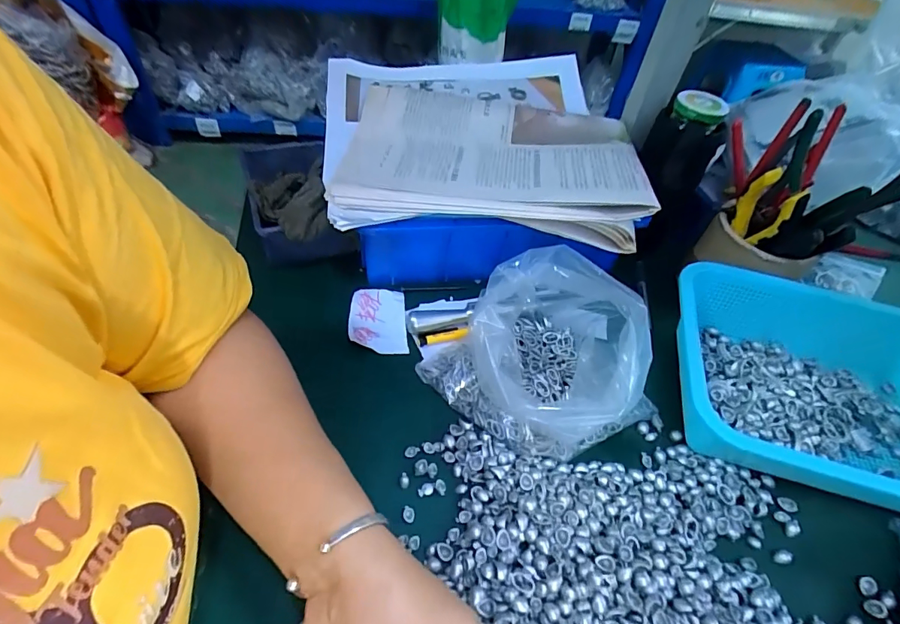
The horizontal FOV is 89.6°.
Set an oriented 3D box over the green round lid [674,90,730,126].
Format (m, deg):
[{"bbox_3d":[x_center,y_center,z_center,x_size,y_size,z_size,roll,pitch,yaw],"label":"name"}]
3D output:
[{"bbox_3d":[0.239,-0.195,0.431,0.046,0.014,0.041,29,53,18],"label":"green round lid"}]

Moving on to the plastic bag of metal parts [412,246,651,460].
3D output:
[{"bbox_3d":[0.086,0.028,0.371,0.169,0.094,0.149,-28,57,-26],"label":"plastic bag of metal parts"}]

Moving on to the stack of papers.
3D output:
[{"bbox_3d":[0.017,-0.197,0.490,0.321,0.051,0.327,3,49,-6],"label":"stack of papers"}]

